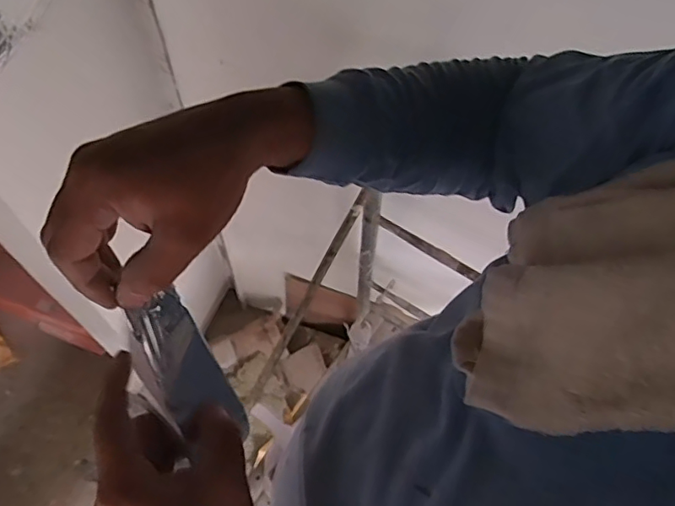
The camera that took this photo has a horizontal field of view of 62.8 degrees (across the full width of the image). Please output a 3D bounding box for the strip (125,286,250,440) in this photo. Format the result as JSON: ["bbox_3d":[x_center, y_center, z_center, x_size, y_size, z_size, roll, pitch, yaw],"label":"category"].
[{"bbox_3d":[-0.095,0.080,0.349,0.006,0.109,0.047,-4,27,47],"label":"strip"}]

